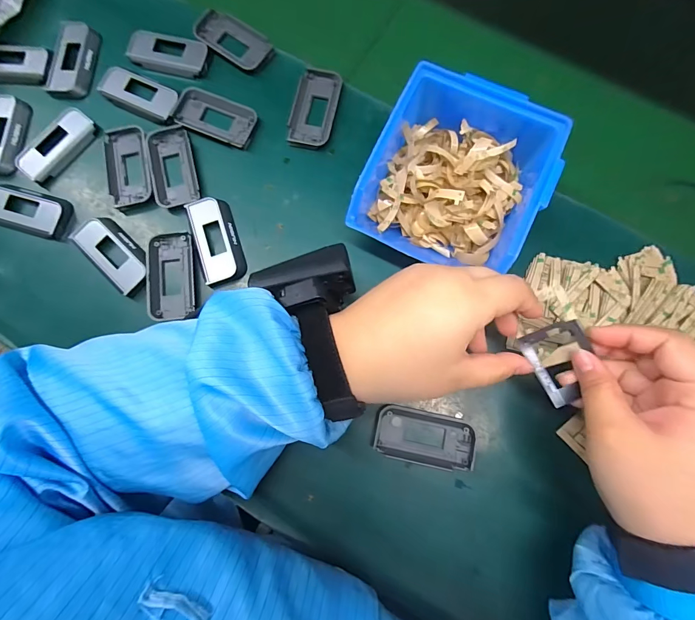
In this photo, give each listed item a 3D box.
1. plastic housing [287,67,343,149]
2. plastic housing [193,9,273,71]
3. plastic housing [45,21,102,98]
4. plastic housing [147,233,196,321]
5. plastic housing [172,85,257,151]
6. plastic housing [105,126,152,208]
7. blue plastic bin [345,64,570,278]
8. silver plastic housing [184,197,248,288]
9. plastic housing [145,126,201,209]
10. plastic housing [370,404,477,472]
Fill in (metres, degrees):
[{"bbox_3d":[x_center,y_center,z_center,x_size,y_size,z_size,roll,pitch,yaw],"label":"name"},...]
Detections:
[{"bbox_3d":[-0.030,-0.183,0.328,0.039,0.007,0.076,12,78,3],"label":"plastic housing"},{"bbox_3d":[-0.107,-0.256,0.343,0.076,0.006,0.042,34,80,7],"label":"plastic housing"},{"bbox_3d":[-0.259,-0.234,0.340,0.037,0.013,0.073,4,78,1],"label":"plastic housing"},{"bbox_3d":[-0.149,-0.028,0.309,0.036,0.013,0.071,-5,78,-1],"label":"plastic housing"},{"bbox_3d":[-0.118,-0.176,0.327,0.073,0.008,0.039,24,79,5],"label":"plastic housing"},{"bbox_3d":[-0.194,-0.128,0.320,0.037,0.010,0.073,-10,78,-2],"label":"plastic housing"},{"bbox_3d":[0.081,-0.099,0.284,0.123,0.066,0.134,25,79,5],"label":"blue plastic bin"},{"bbox_3d":[-0.111,-0.059,0.308,0.036,0.007,0.075,-16,79,-3],"label":"silver plastic housing"},{"bbox_3d":[-0.156,-0.127,0.322,0.038,0.009,0.072,-14,79,-3],"label":"plastic housing"},{"bbox_3d":[0.059,0.100,0.280,0.078,0.007,0.039,12,78,2],"label":"plastic housing"}]

